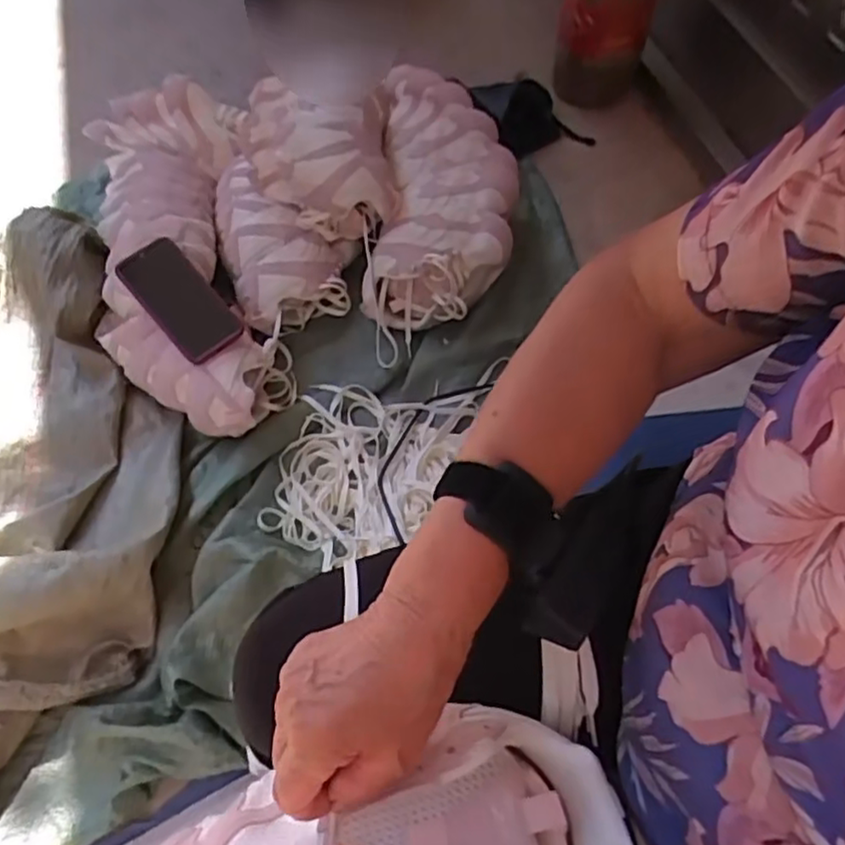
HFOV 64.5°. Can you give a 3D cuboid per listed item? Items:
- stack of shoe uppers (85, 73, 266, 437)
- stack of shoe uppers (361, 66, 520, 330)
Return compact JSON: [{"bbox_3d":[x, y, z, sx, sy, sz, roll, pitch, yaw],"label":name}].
[{"bbox_3d":[-0.346,-0.239,0.962,0.241,0.148,0.555,-7,60,-6],"label":"stack of shoe uppers"},{"bbox_3d":[0.034,-0.337,1.016,0.210,0.163,0.389,4,59,1],"label":"stack of shoe uppers"}]

